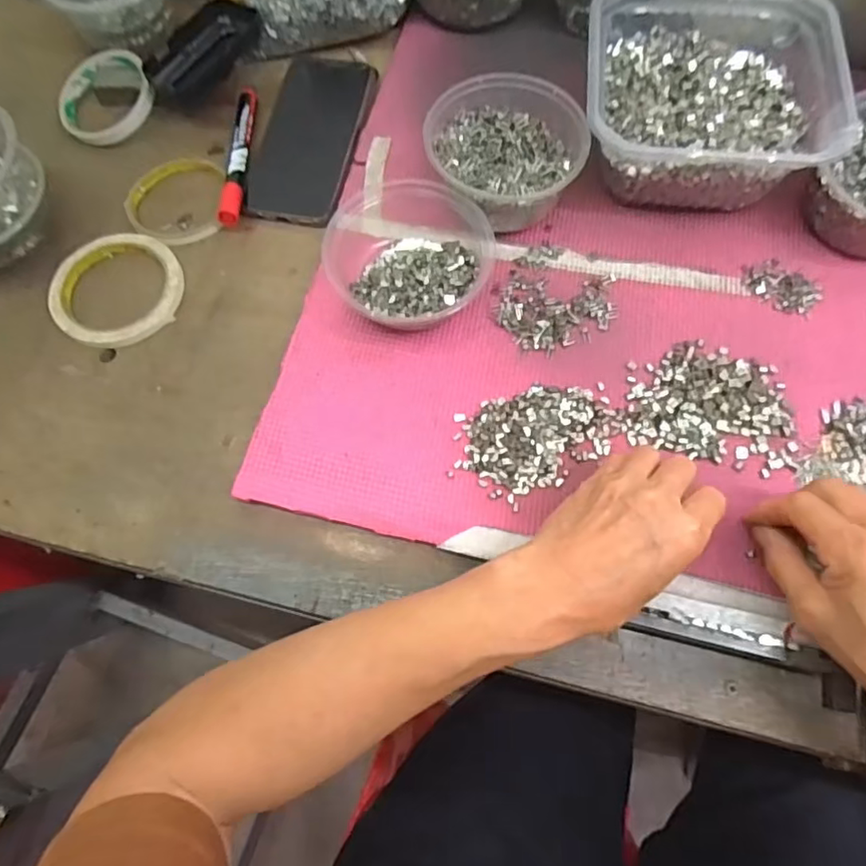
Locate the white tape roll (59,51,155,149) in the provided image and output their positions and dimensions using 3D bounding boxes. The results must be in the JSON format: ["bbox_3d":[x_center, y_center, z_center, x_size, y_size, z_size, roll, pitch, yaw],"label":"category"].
[{"bbox_3d":[-0.288,-0.295,0.519,0.083,0.017,0.085,-1,83,8],"label":"white tape roll"}]

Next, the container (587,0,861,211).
[{"bbox_3d":[0.200,-0.270,0.455,0.173,0.072,0.201,4,71,4],"label":"container"}]

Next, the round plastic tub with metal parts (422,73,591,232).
[{"bbox_3d":[0.054,-0.203,0.447,0.114,0.059,0.106,-1,68,1],"label":"round plastic tub with metal parts"}]

